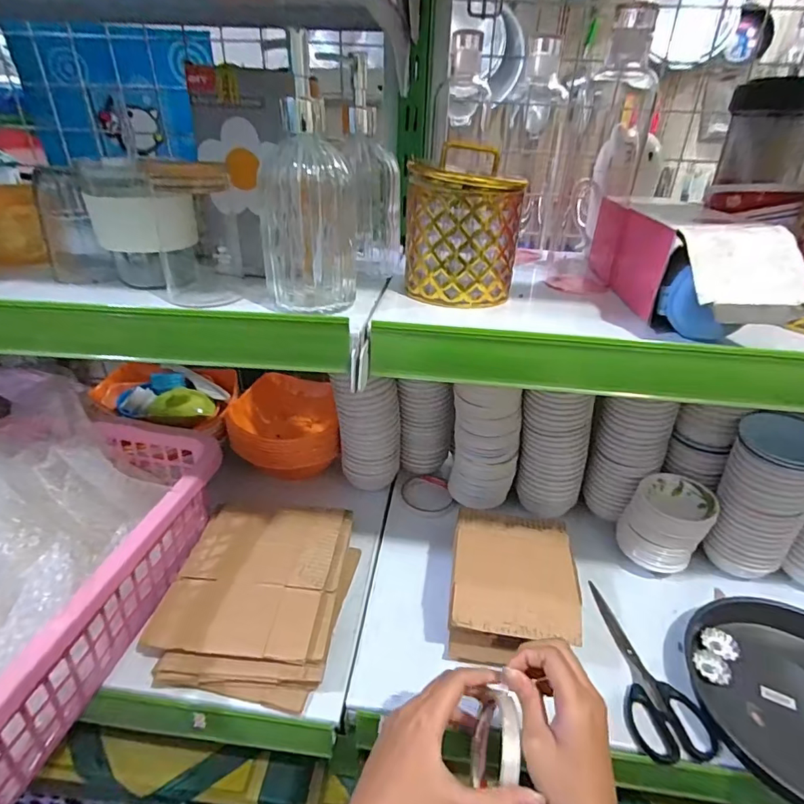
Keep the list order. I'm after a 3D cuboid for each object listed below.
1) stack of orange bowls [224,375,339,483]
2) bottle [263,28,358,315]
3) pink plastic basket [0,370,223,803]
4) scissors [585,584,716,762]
[{"bbox_3d":[-0.187,0.038,0.768,0.154,0.114,0.130,2,31,-1],"label":"stack of orange bowls"},{"bbox_3d":[-0.074,-0.162,0.380,0.074,0.188,0.068,-3,32,-8],"label":"bottle"},{"bbox_3d":[-0.405,0.159,0.485,0.306,0.157,0.419,8,32,8],"label":"pink plastic basket"},{"bbox_3d":[0.261,0.277,0.513,0.075,0.017,0.183,3,31,0],"label":"scissors"}]

